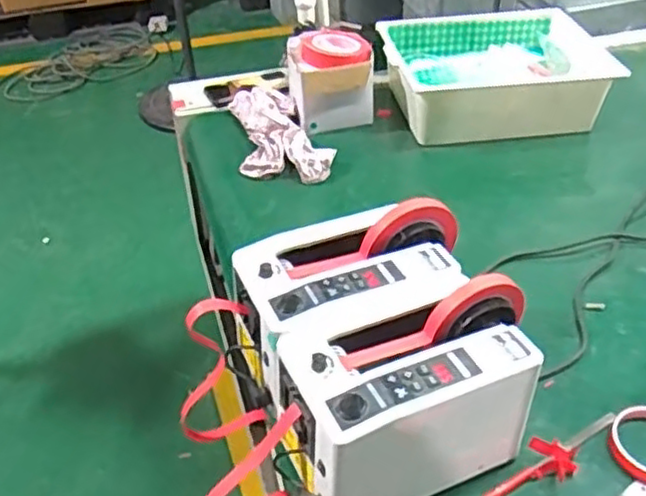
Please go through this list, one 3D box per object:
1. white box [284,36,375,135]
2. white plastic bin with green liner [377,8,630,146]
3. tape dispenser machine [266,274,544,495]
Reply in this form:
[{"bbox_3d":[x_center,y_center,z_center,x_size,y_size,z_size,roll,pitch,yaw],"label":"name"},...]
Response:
[{"bbox_3d":[0.015,-0.285,1.206,0.137,0.107,0.102,-11,41,-10],"label":"white box"},{"bbox_3d":[0.307,-0.327,1.260,0.388,0.117,0.334,-4,40,-3],"label":"white plastic bin with green liner"},{"bbox_3d":[0.083,0.146,0.667,0.258,0.158,0.137,-16,42,-15],"label":"tape dispenser machine"}]

